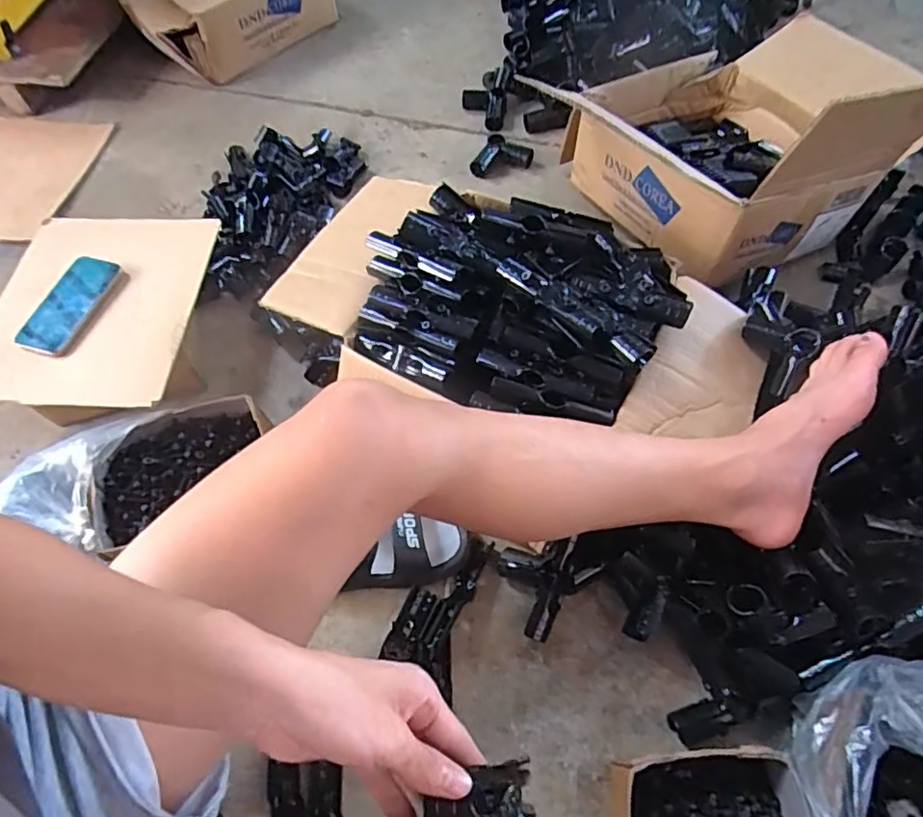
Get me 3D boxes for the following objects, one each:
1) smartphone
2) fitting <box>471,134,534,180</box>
[{"bbox_3d":[-0.511,-0.134,0.767,0.080,0.008,0.145,24,70,6],"label":"smartphone"},{"bbox_3d":[0.071,-0.426,0.998,0.083,0.026,0.079,26,66,16],"label":"fitting"}]

